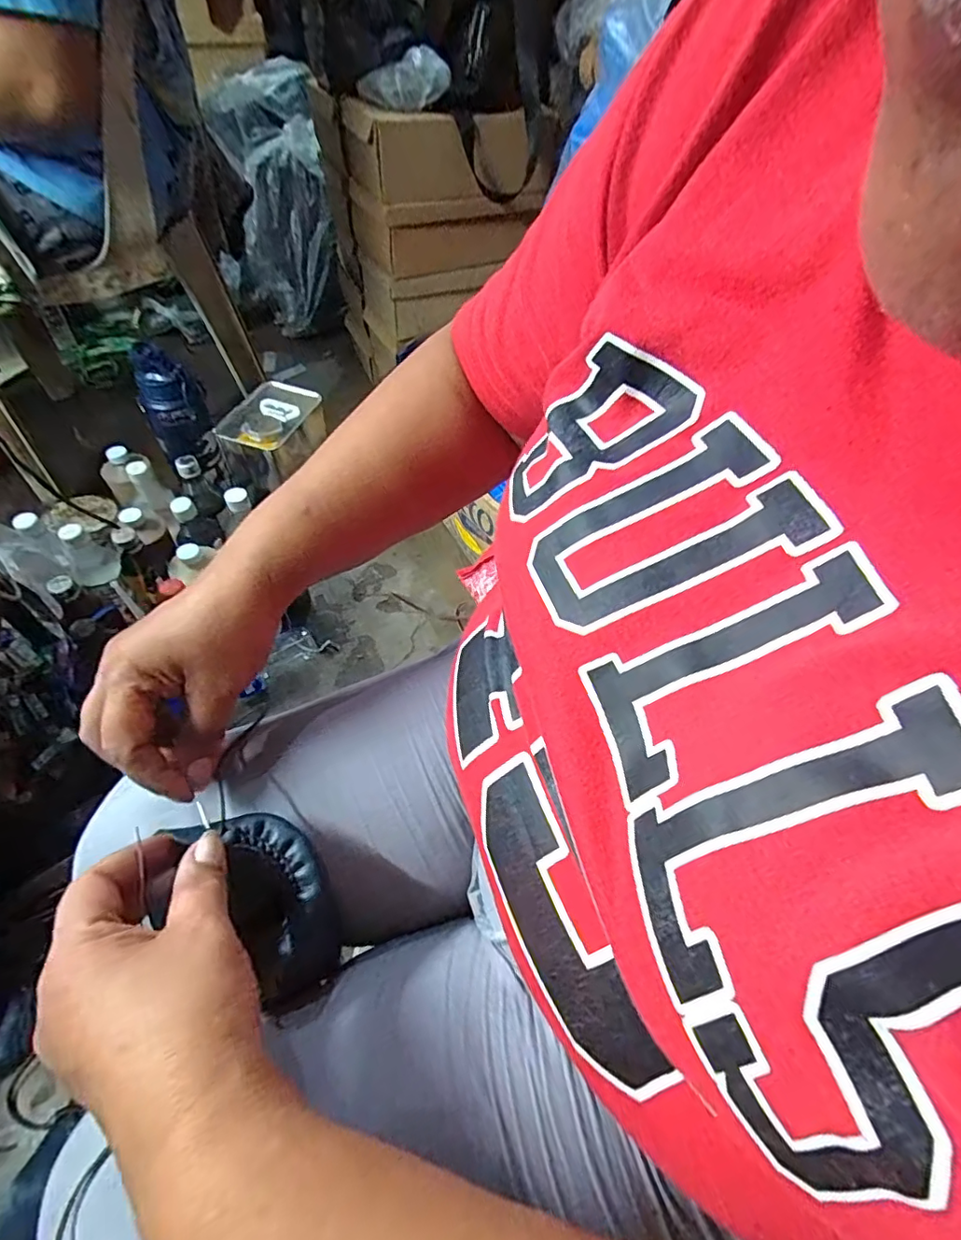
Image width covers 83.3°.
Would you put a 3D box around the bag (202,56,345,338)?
[{"bbox_3d":[-0.497,-0.999,1.264,0.267,0.589,0.176,-11,14,-12],"label":"bag"}]

